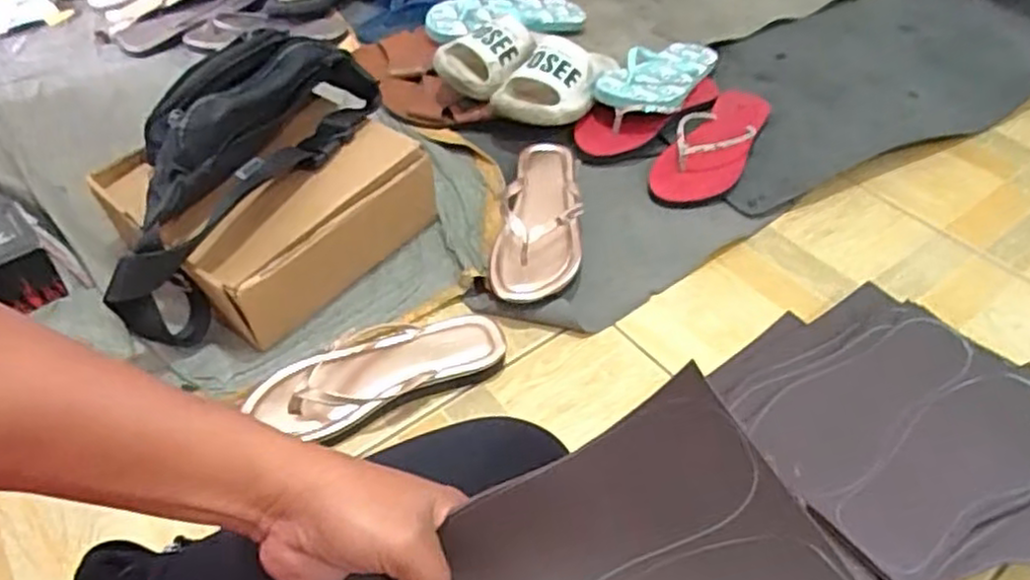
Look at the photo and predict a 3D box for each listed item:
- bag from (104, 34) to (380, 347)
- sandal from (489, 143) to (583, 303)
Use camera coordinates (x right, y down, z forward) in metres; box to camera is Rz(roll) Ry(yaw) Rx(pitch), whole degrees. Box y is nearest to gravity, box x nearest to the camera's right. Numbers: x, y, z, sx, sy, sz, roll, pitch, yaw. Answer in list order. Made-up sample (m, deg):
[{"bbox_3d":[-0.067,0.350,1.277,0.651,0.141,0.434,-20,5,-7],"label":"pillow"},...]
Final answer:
[{"bbox_3d":[-0.284,-0.132,0.736,0.149,0.121,0.366,17,50,16],"label":"bag"},{"bbox_3d":[0.030,-0.081,0.809,0.091,0.059,0.249,5,48,6],"label":"sandal"}]

